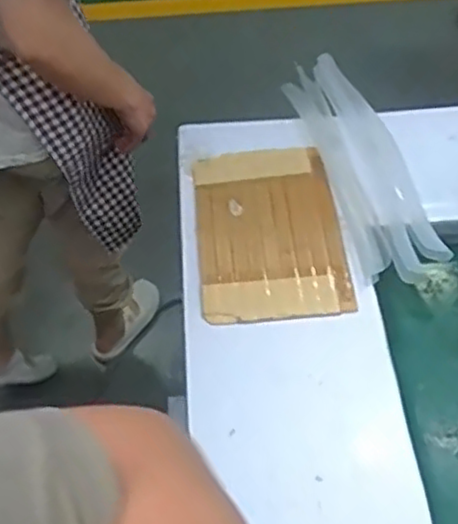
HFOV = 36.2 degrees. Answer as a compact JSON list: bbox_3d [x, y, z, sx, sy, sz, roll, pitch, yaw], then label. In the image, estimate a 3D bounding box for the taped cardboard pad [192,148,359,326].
[{"bbox_3d":[0.054,-0.045,0.976,0.192,0.011,0.309,-5,51,-2],"label":"taped cardboard pad"}]

